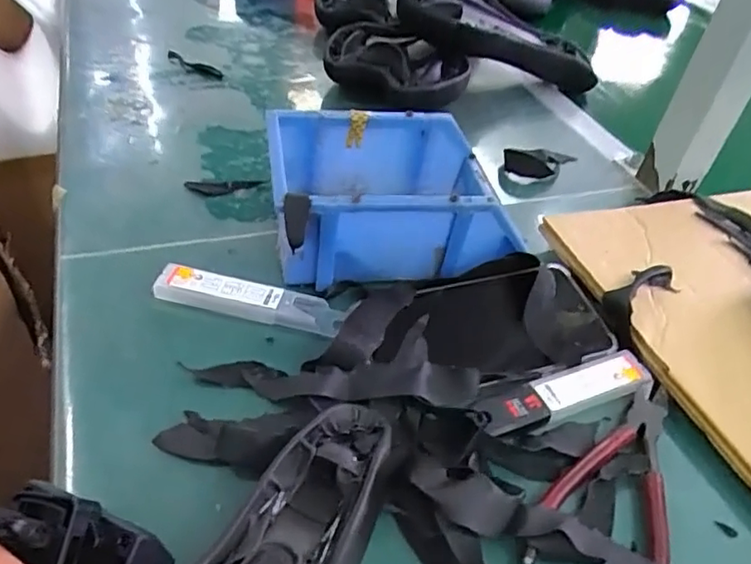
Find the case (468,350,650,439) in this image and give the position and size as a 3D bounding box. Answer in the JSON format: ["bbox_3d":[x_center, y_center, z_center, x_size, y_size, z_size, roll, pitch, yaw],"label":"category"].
[{"bbox_3d":[0.113,0.065,0.361,0.126,0.010,0.031,-11,47,-18],"label":"case"}]

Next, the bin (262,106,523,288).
[{"bbox_3d":[0.010,-0.062,0.435,0.164,0.071,0.130,-3,46,-11],"label":"bin"}]

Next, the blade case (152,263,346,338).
[{"bbox_3d":[-0.082,0.010,0.391,0.119,0.013,0.024,12,45,4],"label":"blade case"}]

